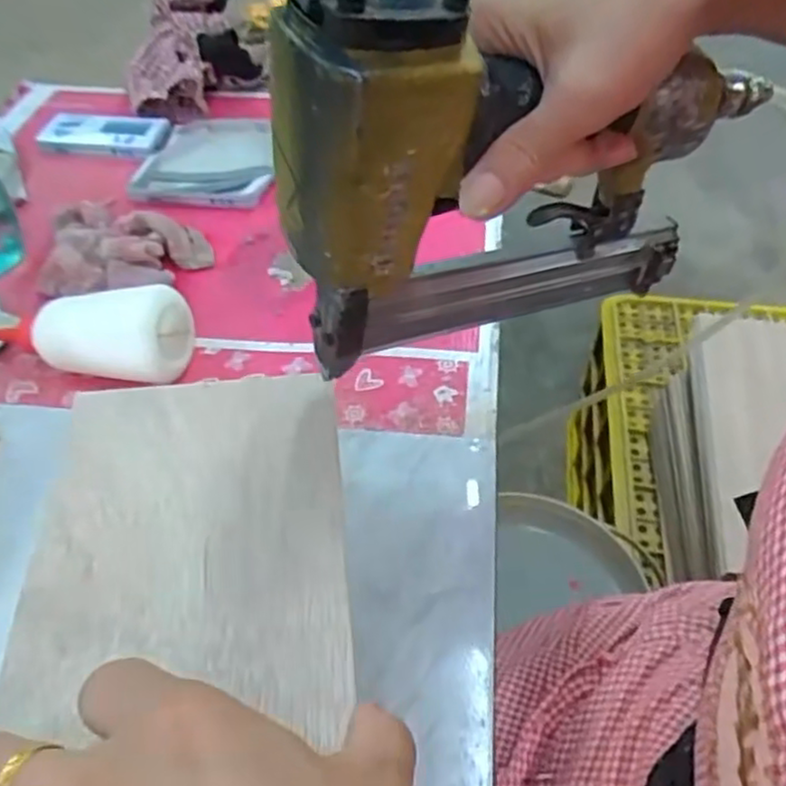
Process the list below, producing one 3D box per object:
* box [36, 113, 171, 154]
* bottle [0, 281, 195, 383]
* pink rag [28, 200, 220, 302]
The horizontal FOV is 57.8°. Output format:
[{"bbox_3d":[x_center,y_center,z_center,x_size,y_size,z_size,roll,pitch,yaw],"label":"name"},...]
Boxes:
[{"bbox_3d":[-0.293,-0.265,0.729,0.134,0.019,0.049,8,47,10],"label":"box"},{"bbox_3d":[-0.219,-0.042,0.494,0.162,0.055,0.054,5,47,7],"label":"bottle"},{"bbox_3d":[-0.225,-0.125,0.589,0.140,0.030,0.105,-1,46,1],"label":"pink rag"}]

